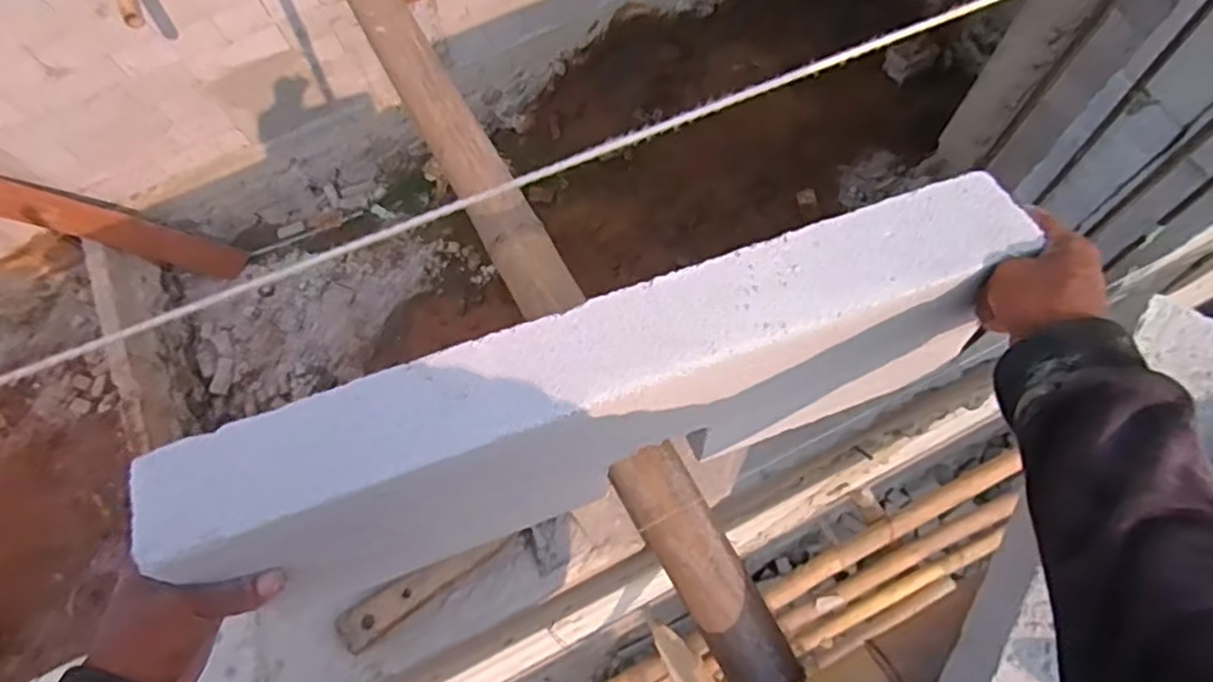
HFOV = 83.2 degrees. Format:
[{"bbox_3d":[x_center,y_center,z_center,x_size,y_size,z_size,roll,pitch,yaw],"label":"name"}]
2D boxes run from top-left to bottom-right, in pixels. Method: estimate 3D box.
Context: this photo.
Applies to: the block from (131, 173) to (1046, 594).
[{"bbox_3d":[0.001,0.048,0.498,0.587,0.178,0.099,-19,68,-8],"label":"block"}]

